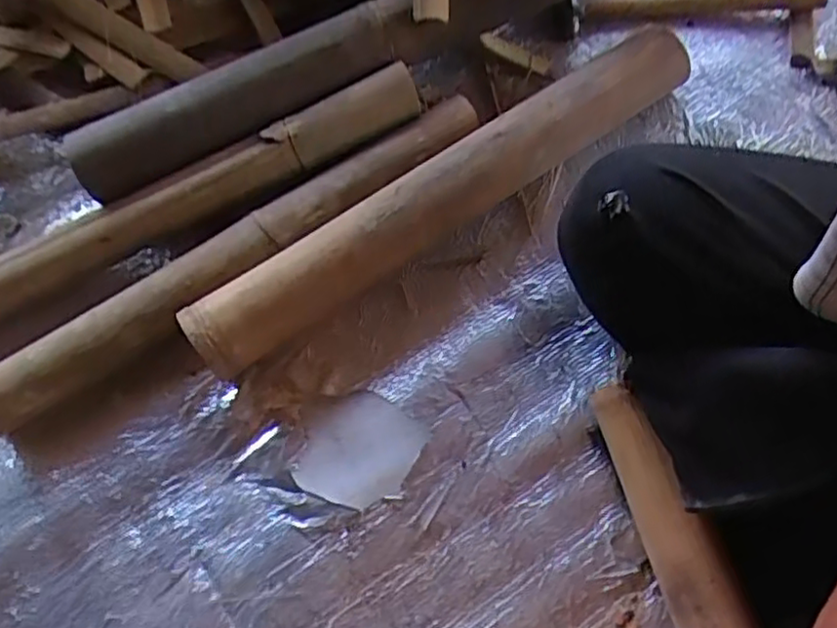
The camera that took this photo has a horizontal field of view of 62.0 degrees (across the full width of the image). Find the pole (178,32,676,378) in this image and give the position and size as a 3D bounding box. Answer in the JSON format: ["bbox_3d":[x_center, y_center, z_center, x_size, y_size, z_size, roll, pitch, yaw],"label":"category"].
[{"bbox_3d":[0.030,-0.112,0.652,0.530,0.072,0.061,-33,71,-10],"label":"pole"}]

